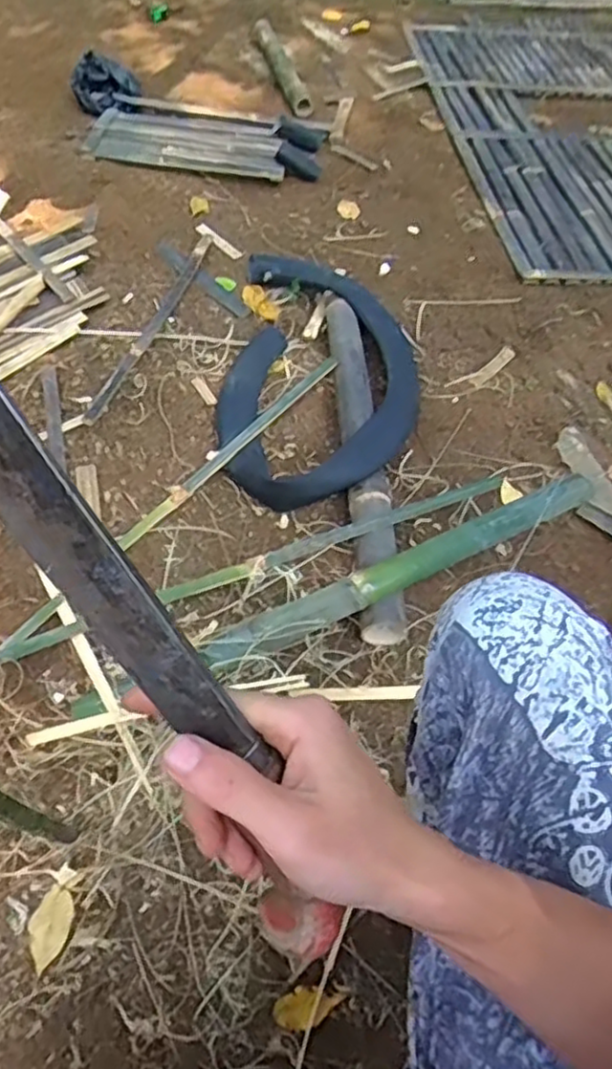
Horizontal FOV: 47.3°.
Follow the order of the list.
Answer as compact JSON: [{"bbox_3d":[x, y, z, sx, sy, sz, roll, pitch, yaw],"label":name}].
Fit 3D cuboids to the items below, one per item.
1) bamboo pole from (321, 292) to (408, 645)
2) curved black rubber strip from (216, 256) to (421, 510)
[{"bbox_3d":[0.090,-0.163,1.151,0.075,0.052,0.746,0,52,-6],"label":"bamboo pole"},{"bbox_3d":[0.033,-0.294,1.236,0.340,0.064,0.611,8,52,1],"label":"curved black rubber strip"}]

